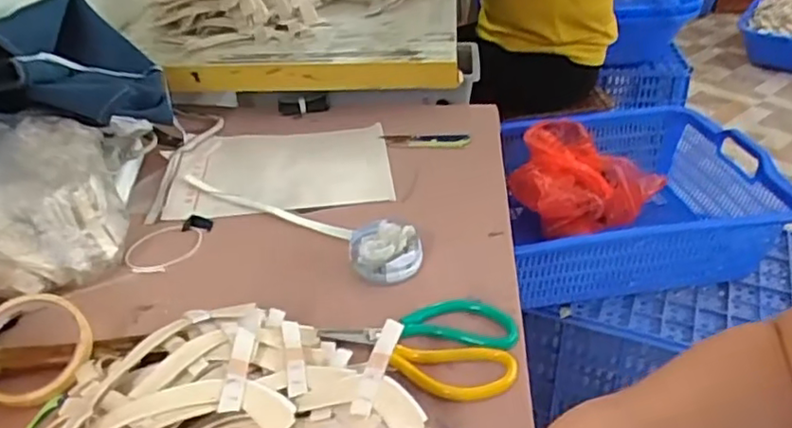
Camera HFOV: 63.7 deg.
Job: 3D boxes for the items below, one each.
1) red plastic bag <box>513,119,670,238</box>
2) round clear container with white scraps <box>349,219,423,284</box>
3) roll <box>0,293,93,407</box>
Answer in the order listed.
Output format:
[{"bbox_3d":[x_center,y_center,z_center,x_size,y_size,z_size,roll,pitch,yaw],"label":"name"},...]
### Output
[{"bbox_3d":[0.316,-0.060,1.150,0.234,0.126,0.215,-17,37,-21],"label":"red plastic bag"},{"bbox_3d":[-0.010,0.036,0.624,0.067,0.034,0.065,-2,35,1],"label":"round clear container with white scraps"},{"bbox_3d":[-0.296,0.105,0.515,0.093,0.016,0.100,1,59,-1],"label":"roll"}]

